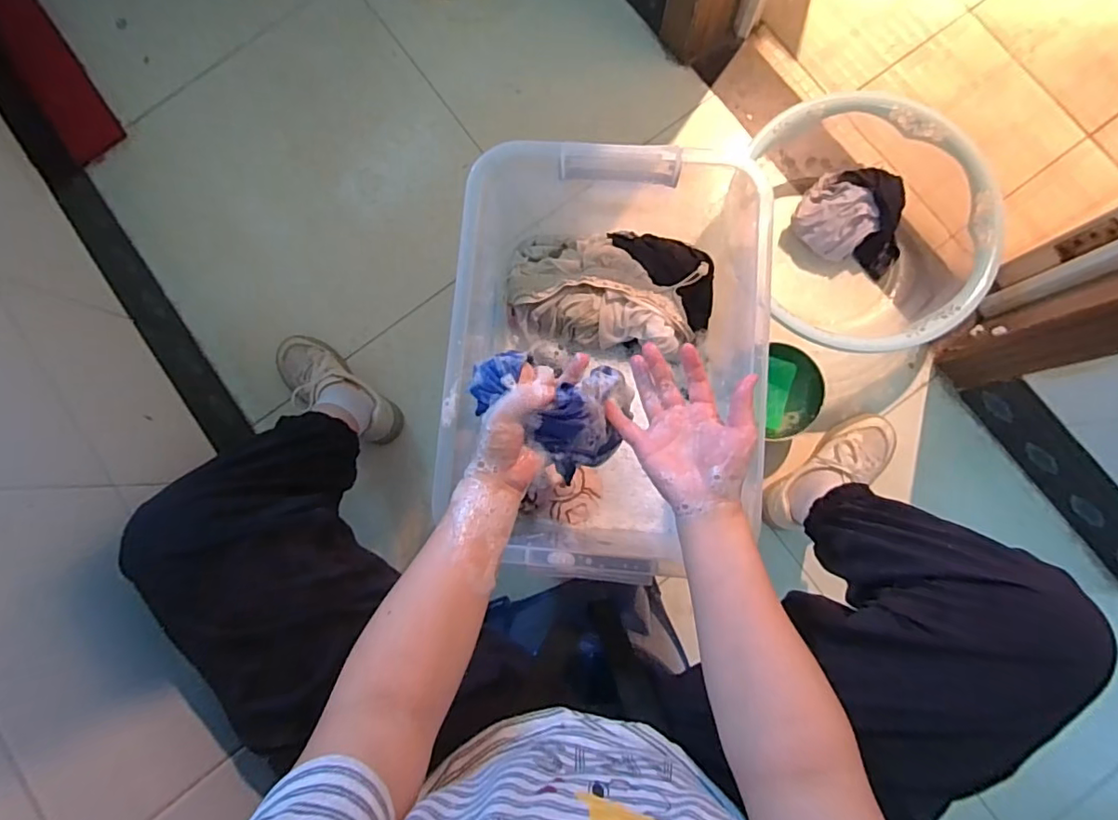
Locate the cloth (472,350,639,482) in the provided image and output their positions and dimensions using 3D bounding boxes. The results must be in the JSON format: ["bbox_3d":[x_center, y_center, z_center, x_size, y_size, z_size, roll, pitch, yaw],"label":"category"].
[{"bbox_3d":[0.000,-0.010,0.514,0.140,0.084,0.110,38,87,5],"label":"cloth"}]

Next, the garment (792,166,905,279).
[{"bbox_3d":[0.474,-0.296,0.871,0.179,0.093,0.125,29,86,4],"label":"garment"}]

